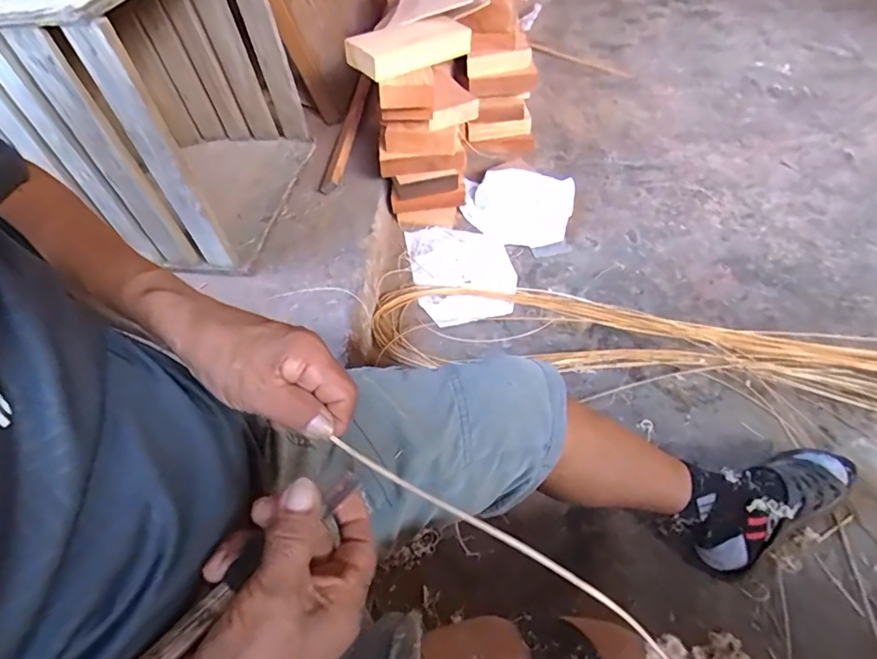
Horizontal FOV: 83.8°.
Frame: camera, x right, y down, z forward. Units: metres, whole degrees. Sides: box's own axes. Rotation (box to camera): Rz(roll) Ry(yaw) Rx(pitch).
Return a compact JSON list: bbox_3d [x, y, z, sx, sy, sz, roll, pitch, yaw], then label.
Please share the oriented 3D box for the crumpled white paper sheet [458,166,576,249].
[{"bbox_3d":[0.170,-0.288,1.117,0.260,0.061,0.190,14,53,18],"label":"crumpled white paper sheet"}]

